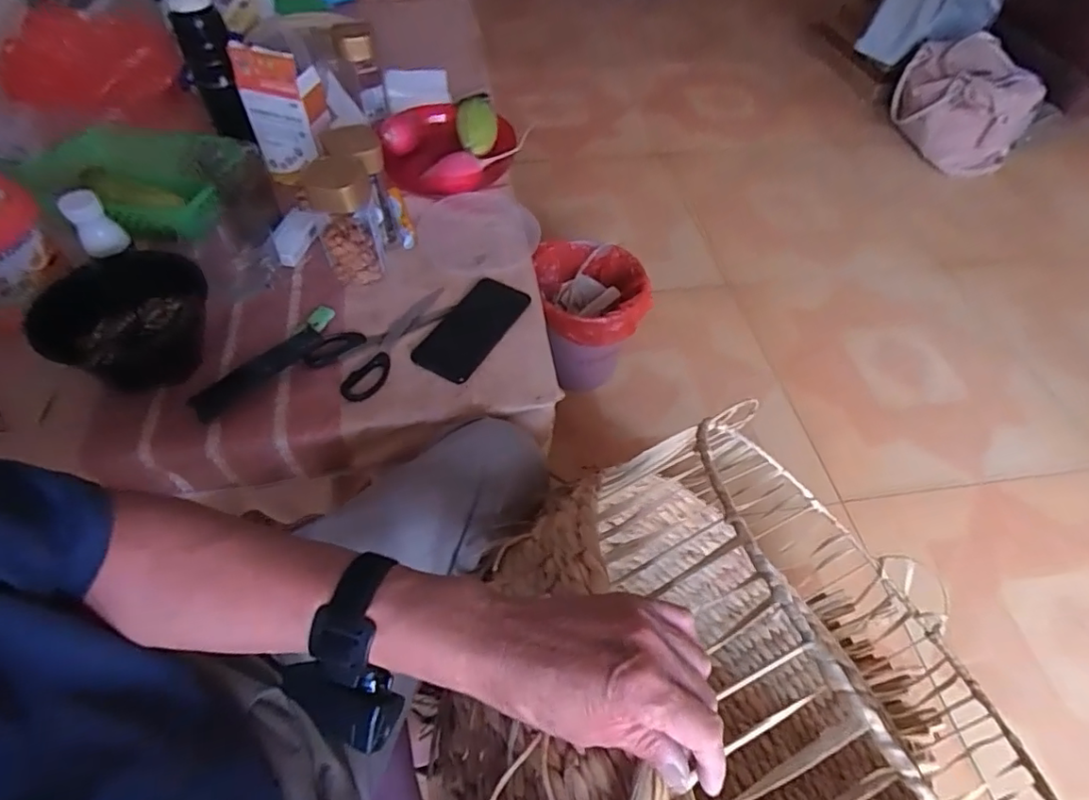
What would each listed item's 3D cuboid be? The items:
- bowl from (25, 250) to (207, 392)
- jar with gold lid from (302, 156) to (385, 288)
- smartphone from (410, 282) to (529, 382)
[{"bbox_3d":[-0.470,-0.088,0.641,0.166,0.073,0.144,-11,56,-10],"label":"bowl"},{"bbox_3d":[-0.244,-0.224,0.702,0.074,0.144,0.075,-14,57,-12],"label":"jar with gold lid"},{"bbox_3d":[-0.089,-0.090,0.698,0.078,0.010,0.158,26,58,15],"label":"smartphone"}]

